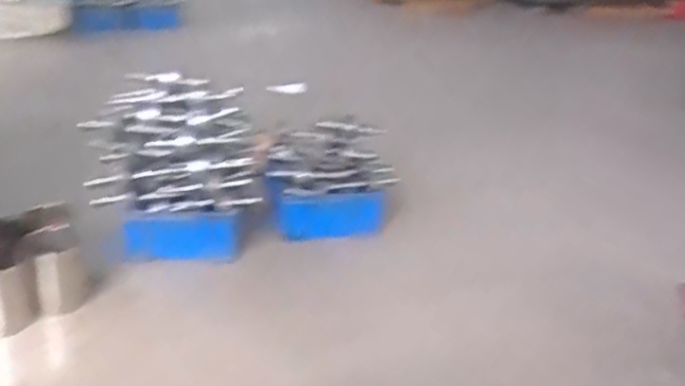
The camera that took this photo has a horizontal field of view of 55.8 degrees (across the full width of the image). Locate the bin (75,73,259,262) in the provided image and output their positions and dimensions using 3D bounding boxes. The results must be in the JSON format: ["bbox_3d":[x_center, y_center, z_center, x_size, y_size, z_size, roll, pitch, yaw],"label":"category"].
[{"bbox_3d":[-0.428,-0.073,1.705,0.394,0.431,0.245,1,25,-10],"label":"bin"}]

